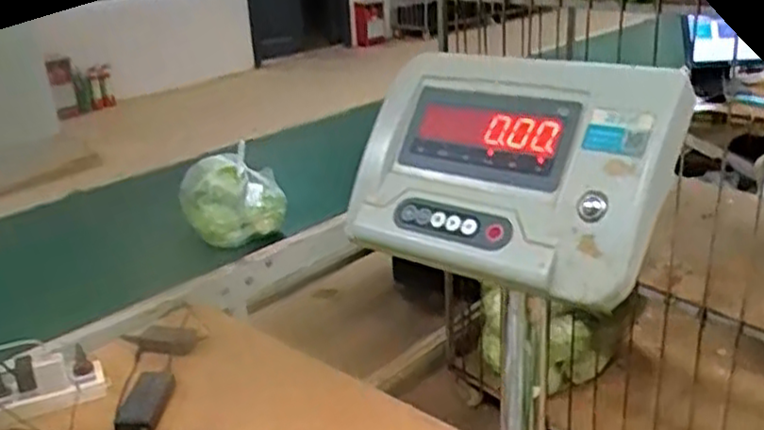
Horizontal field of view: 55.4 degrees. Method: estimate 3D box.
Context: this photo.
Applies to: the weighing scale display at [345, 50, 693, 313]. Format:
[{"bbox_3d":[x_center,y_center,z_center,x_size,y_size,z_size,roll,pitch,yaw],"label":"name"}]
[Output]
[{"bbox_3d":[0.084,-0.036,0.507,0.225,0.126,0.106,12,27,32],"label":"weighing scale display"}]

